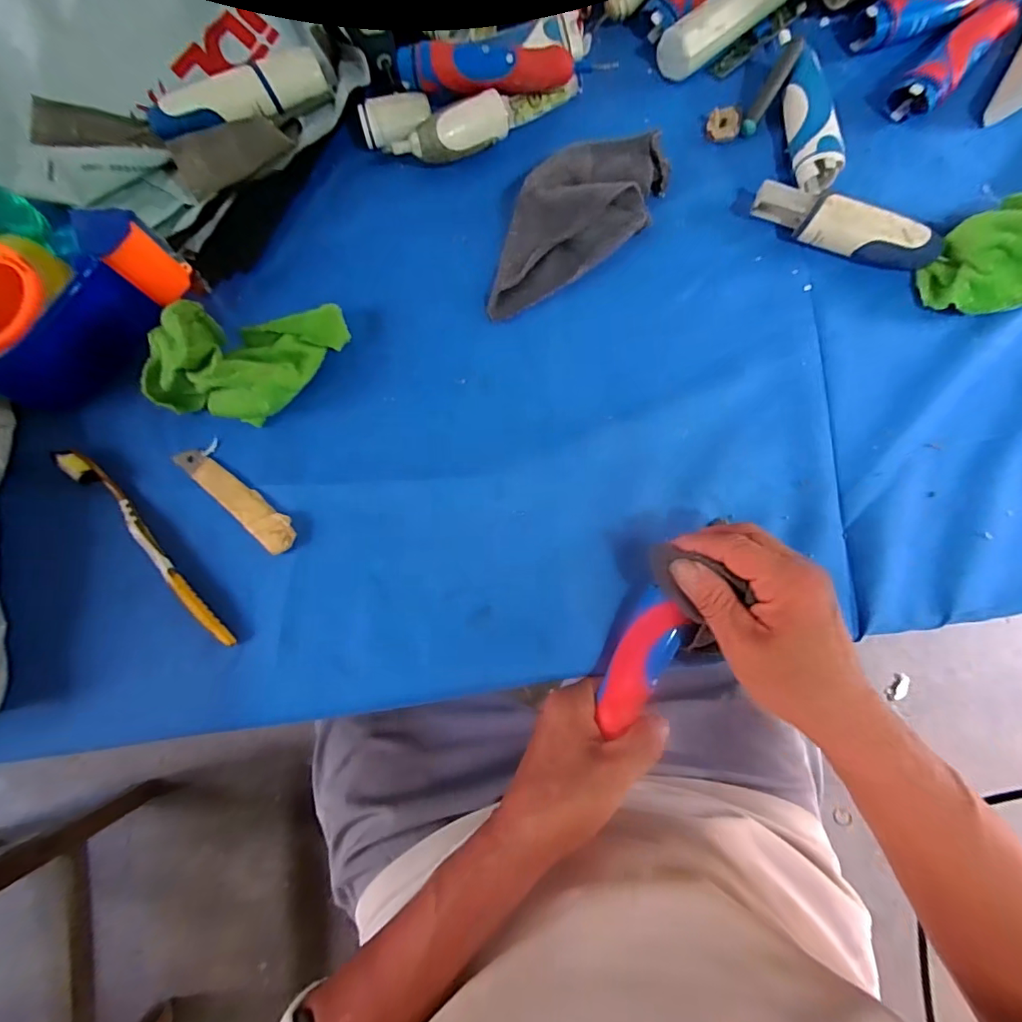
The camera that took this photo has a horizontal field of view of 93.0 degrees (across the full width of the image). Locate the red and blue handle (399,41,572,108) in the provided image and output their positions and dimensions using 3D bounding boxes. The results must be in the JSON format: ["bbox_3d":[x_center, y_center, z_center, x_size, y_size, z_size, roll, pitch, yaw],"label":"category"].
[{"bbox_3d":[-0.019,-0.331,0.364,0.127,0.023,0.023,0,83,1],"label":"red and blue handle"}]

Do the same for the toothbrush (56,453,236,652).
[{"bbox_3d":[-0.256,0.023,0.341,0.014,0.017,0.186,-45,84,-4],"label":"toothbrush"}]

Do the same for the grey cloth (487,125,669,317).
[{"bbox_3d":[0.043,-0.228,0.368,0.174,0.025,0.085,-35,84,-3],"label":"grey cloth"}]

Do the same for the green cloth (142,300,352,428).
[{"bbox_3d":[-0.192,-0.107,0.345,0.140,0.054,0.076,-10,82,1],"label":"green cloth"}]

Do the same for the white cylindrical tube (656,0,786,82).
[{"bbox_3d":[0.183,-0.406,0.387,0.141,0.027,0.034,-38,84,-4],"label":"white cylindrical tube"}]

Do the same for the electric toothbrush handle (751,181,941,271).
[{"bbox_3d":[0.247,-0.208,0.359,0.133,0.025,0.028,23,84,4],"label":"electric toothbrush handle"}]

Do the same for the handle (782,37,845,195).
[{"bbox_3d":[0.231,-0.301,0.373,0.031,0.023,0.105,-3,83,1],"label":"handle"}]

